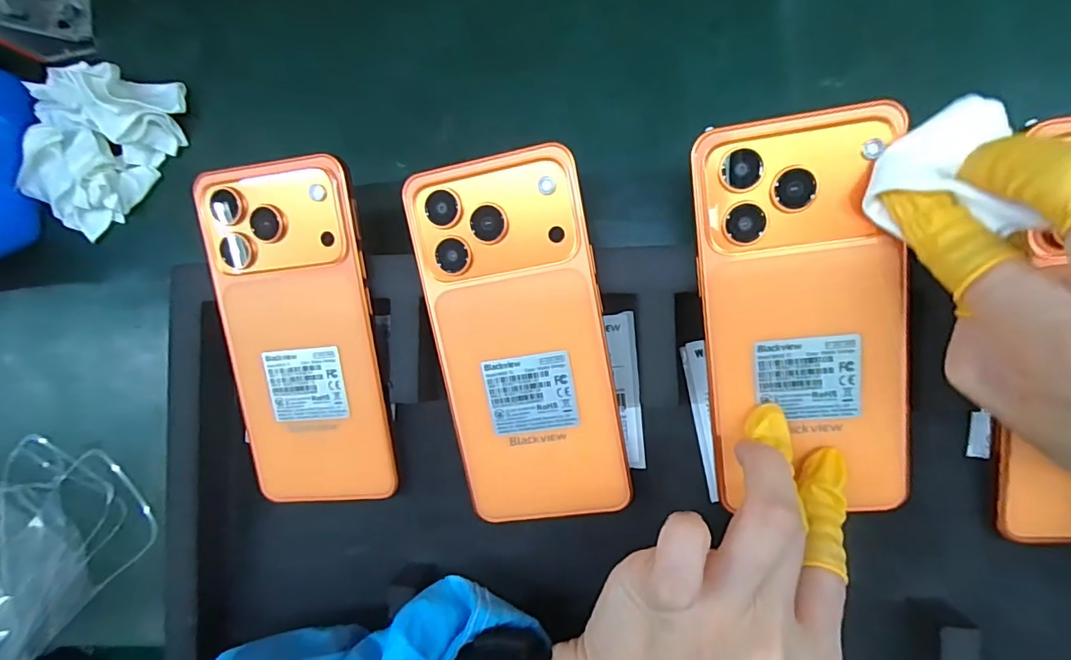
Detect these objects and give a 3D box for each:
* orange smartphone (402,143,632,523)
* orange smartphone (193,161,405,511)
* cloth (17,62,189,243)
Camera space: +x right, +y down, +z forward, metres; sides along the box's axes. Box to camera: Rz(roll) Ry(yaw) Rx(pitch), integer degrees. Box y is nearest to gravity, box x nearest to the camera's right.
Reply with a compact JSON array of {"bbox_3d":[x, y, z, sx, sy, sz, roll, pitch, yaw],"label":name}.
[{"bbox_3d":[-0.006,0.007,0.230,0.075,0.008,0.161,-9,99,8],"label":"orange smartphone"},{"bbox_3d":[-0.112,0.006,0.249,0.076,0.008,0.162,-3,101,9],"label":"orange smartphone"},{"bbox_3d":[-0.251,-0.111,0.290,0.075,0.032,0.099,42,94,8],"label":"cloth"}]

